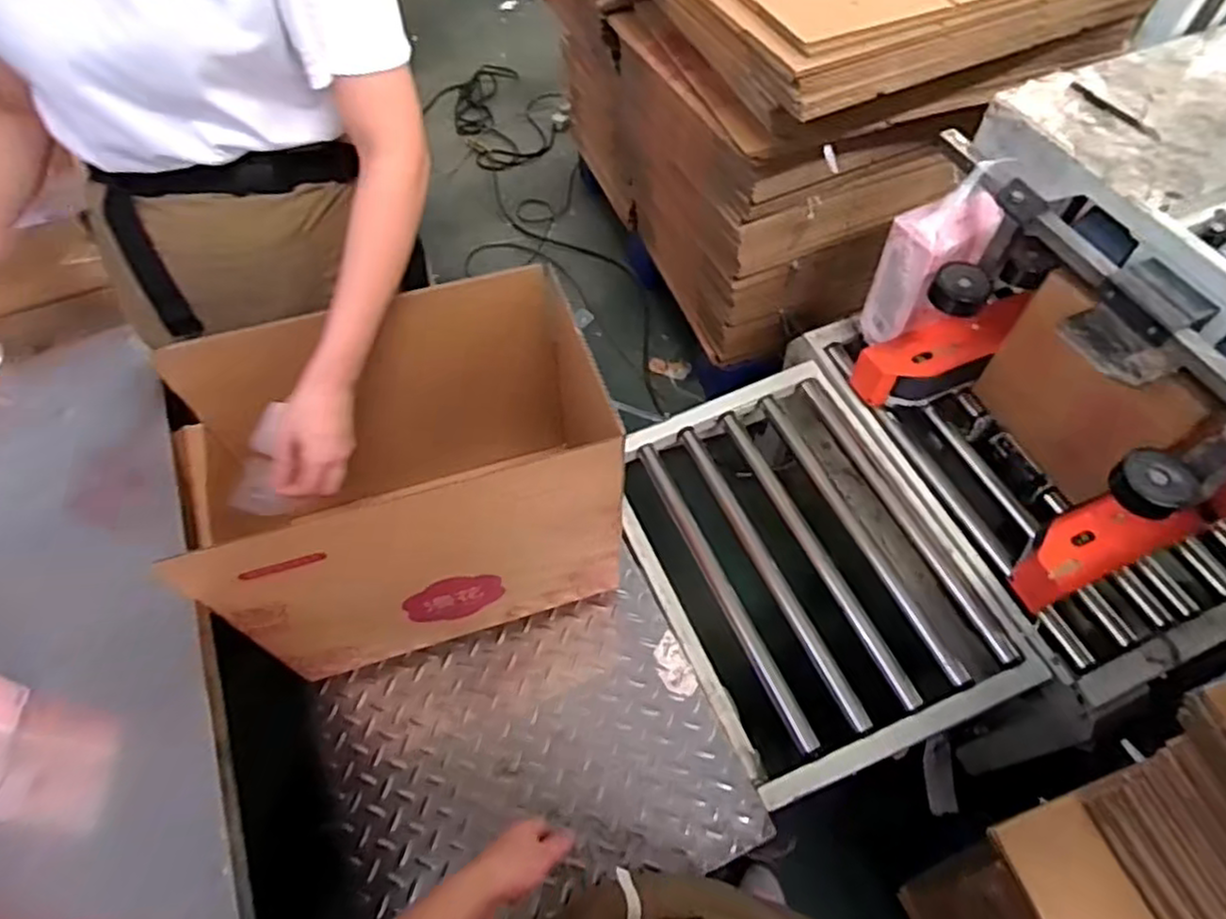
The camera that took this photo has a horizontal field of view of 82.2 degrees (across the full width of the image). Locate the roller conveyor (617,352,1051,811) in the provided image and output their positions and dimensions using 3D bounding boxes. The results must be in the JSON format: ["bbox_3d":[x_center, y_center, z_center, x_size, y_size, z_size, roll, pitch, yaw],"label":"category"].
[{"bbox_3d":[0.278,0.150,1.070,0.429,0.114,0.565,-19,58,-12],"label":"roller conveyor"}]

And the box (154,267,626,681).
[{"bbox_3d":[-0.236,0.032,0.872,0.480,0.369,0.285,-17,58,-10],"label":"box"}]

